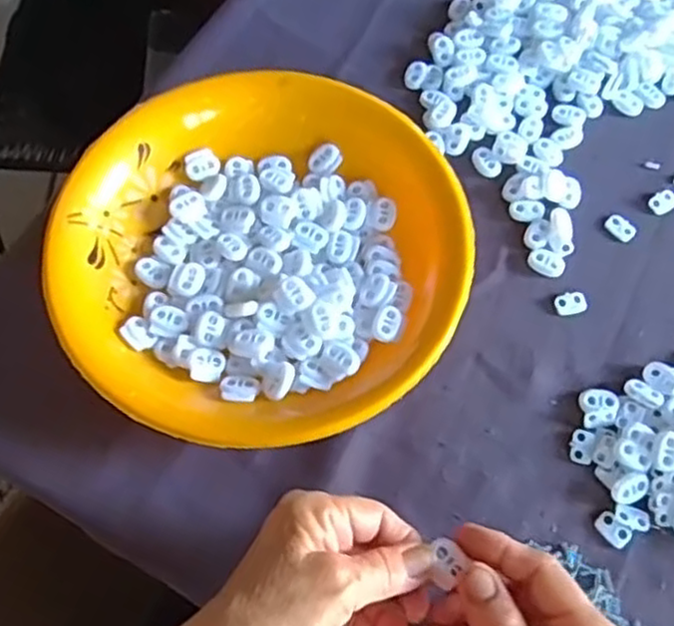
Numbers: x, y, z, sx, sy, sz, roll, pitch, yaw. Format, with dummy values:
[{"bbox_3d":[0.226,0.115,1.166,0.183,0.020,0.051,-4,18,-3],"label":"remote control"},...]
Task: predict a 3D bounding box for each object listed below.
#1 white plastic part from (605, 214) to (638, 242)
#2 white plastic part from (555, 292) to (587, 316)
[{"bbox_3d":[0.184,-0.056,0.466,0.020,0.004,0.015,42,72,17],"label":"white plastic part"},{"bbox_3d":[0.144,-0.006,0.443,0.019,0.004,0.014,-9,66,-5],"label":"white plastic part"}]

